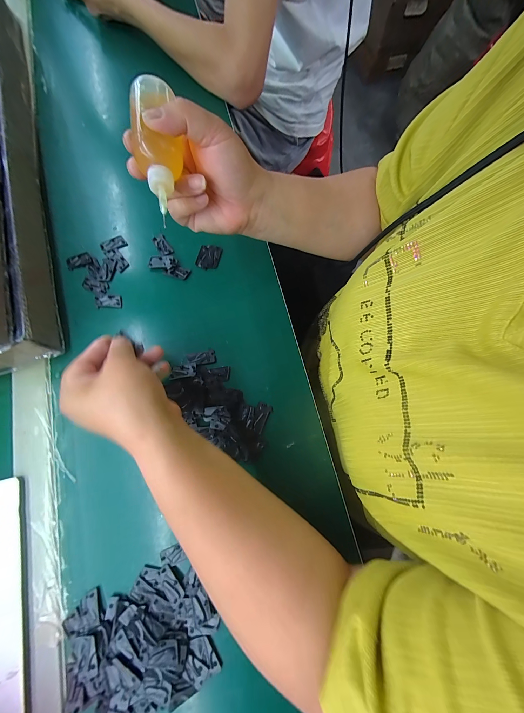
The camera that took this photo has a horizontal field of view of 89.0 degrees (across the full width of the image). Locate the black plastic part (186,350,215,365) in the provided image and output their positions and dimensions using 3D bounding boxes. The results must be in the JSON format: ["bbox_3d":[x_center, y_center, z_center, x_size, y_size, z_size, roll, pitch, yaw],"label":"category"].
[{"bbox_3d":[-0.075,0.001,0.327,0.033,0.004,0.017,-7,75,-4],"label":"black plastic part"}]

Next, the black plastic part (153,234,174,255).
[{"bbox_3d":[-0.138,-0.155,0.371,0.017,0.005,0.032,-32,78,-10],"label":"black plastic part"}]

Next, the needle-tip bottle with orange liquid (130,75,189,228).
[{"bbox_3d":[-0.084,-0.168,0.222,0.039,0.041,0.111,-7,89,-4],"label":"needle-tip bottle with orange liquid"}]

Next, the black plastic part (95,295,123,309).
[{"bbox_3d":[-0.201,-0.071,0.351,0.032,0.005,0.016,-7,75,-4],"label":"black plastic part"}]

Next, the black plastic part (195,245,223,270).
[{"bbox_3d":[-0.072,-0.135,0.362,0.030,0.005,0.035,14,74,2],"label":"black plastic part"}]

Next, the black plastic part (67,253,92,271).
[{"bbox_3d":[-0.249,-0.129,0.362,0.033,0.004,0.019,-18,76,-7],"label":"black plastic part"}]

